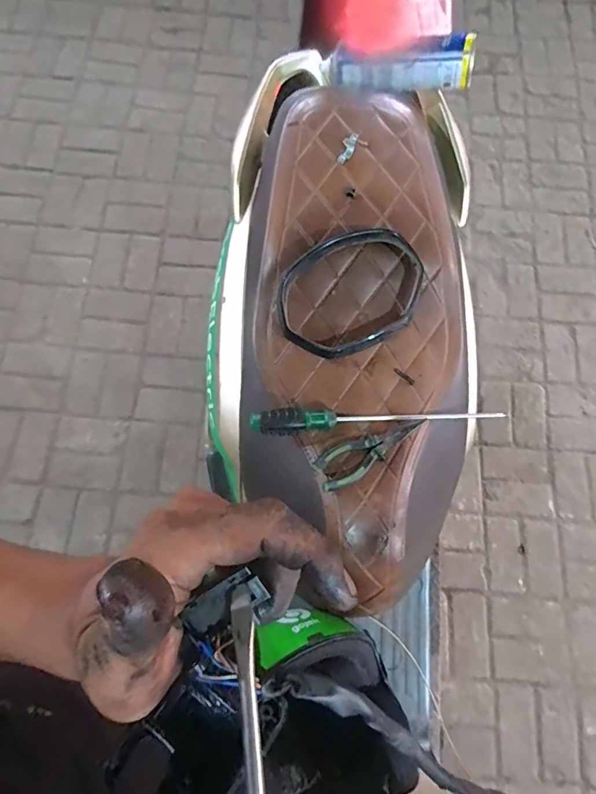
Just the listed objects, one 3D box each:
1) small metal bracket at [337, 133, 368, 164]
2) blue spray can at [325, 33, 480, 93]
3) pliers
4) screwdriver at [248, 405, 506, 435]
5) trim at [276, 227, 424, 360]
[{"bbox_3d":[0.069,-0.340,0.609,0.028,0.010,0.046,38,90,11],"label":"small metal bracket"},{"bbox_3d":[0.145,-0.497,0.669,0.224,0.057,0.058,11,72,20],"label":"blue spray can"},{"bbox_3d":[0.092,0.067,0.556,0.148,0.019,0.047,-27,77,-8],"label":"pliers"},{"bbox_3d":[0.114,0.027,0.584,0.349,0.029,0.031,-1,72,-13],"label":"screwdriver"},{"bbox_3d":[0.068,-0.131,0.573,0.189,0.034,0.152,-8,103,0],"label":"trim"}]

